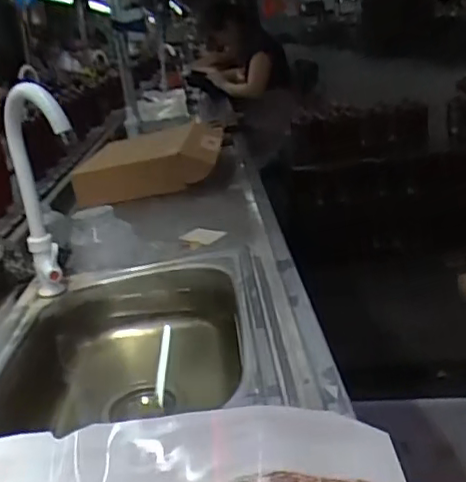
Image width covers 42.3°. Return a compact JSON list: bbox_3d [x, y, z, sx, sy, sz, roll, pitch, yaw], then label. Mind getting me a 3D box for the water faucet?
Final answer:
[{"bbox_3d":[-0.258,-0.057,0.822,0.056,0.352,0.094,-19,48,-29],"label":"water faucet"}]

